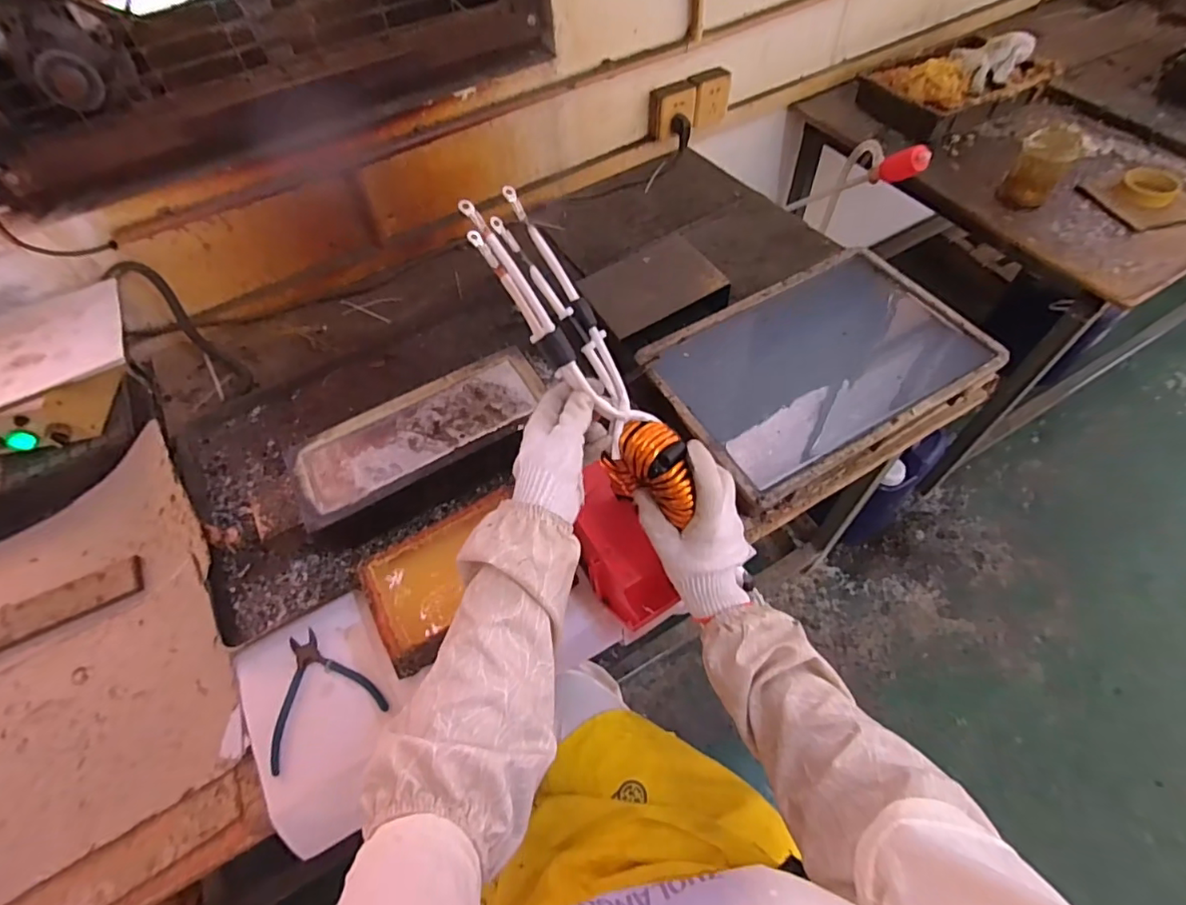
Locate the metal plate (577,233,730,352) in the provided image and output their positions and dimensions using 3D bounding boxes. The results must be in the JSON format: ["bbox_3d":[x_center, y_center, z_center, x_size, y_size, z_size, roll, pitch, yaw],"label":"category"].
[{"bbox_3d":[0.094,-0.261,0.887,0.205,0.050,0.151,-26,58,-12],"label":"metal plate"}]

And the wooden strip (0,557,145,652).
[{"bbox_3d":[-0.736,0.217,0.703,0.295,0.015,0.058,-23,58,-10],"label":"wooden strip"}]

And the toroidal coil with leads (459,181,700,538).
[{"bbox_3d":[-0.010,-0.081,0.513,0.065,0.099,0.324,-35,95,-17],"label":"toroidal coil with leads"}]

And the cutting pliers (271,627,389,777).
[{"bbox_3d":[-0.321,0.269,0.631,0.122,0.008,0.127,-30,59,-15],"label":"cutting pliers"}]

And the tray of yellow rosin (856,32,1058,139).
[{"bbox_3d":[0.824,-0.847,1.246,0.372,0.104,0.242,-25,58,-11],"label":"tray of yellow rosin"}]

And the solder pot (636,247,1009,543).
[{"bbox_3d":[0.321,-0.109,0.813,0.447,0.103,0.302,-28,59,-13],"label":"solder pot"}]

